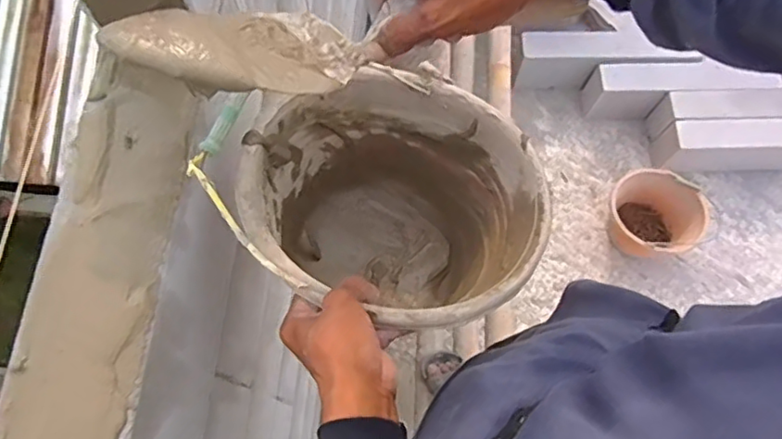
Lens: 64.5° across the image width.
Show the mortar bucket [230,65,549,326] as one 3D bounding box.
[{"bbox_3d":[0.006,-0.002,0.642,0.264,0.213,0.252,0,70,-1],"label":"mortar bucket"}]

